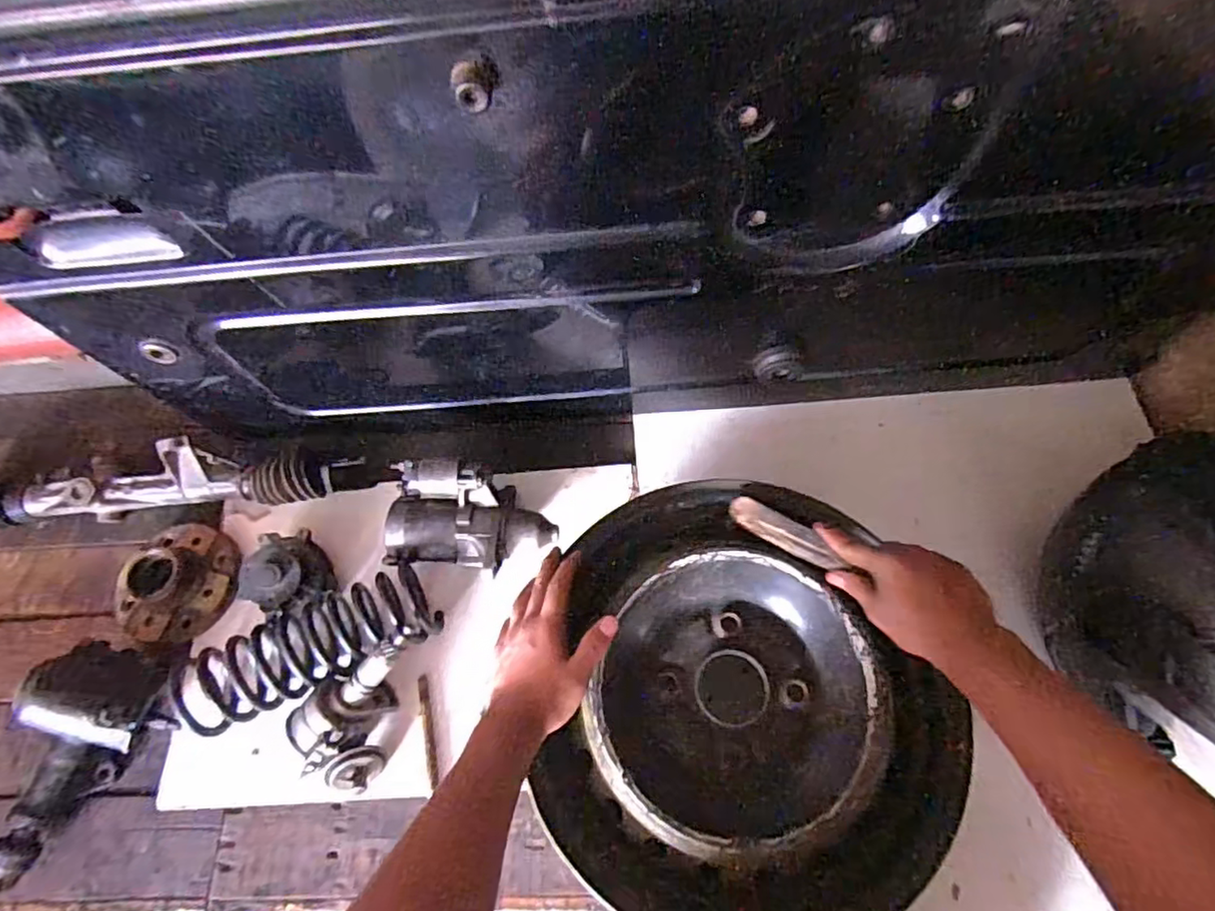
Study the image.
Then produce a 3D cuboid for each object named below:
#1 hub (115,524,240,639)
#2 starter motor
[{"bbox_3d":[-0.507,0.152,0.752,0.112,0.059,0.143,19,65,13],"label":"hub"},{"bbox_3d":[-0.157,0.081,0.742,0.193,0.091,0.121,2,63,4],"label":"starter motor"}]

